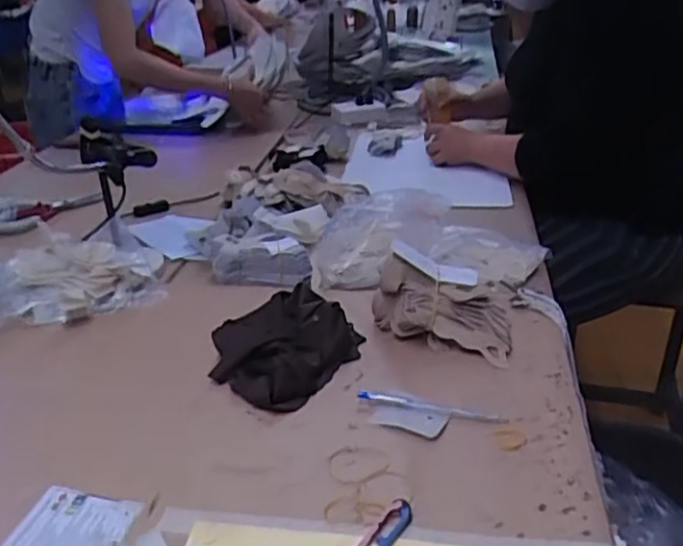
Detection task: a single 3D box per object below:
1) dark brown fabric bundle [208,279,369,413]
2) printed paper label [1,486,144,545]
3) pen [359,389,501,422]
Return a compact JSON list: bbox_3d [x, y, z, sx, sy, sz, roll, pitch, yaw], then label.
[{"bbox_3d":[-0.065,0.074,0.725,0.141,0.040,0.162,19,34,33],"label":"dark brown fabric bundle"},{"bbox_3d":[-0.215,0.202,0.534,0.093,0.011,0.069,3,28,9],"label":"printed paper label"},{"bbox_3d":[0.081,0.128,0.647,0.134,0.009,0.015,7,29,16],"label":"pen"}]

